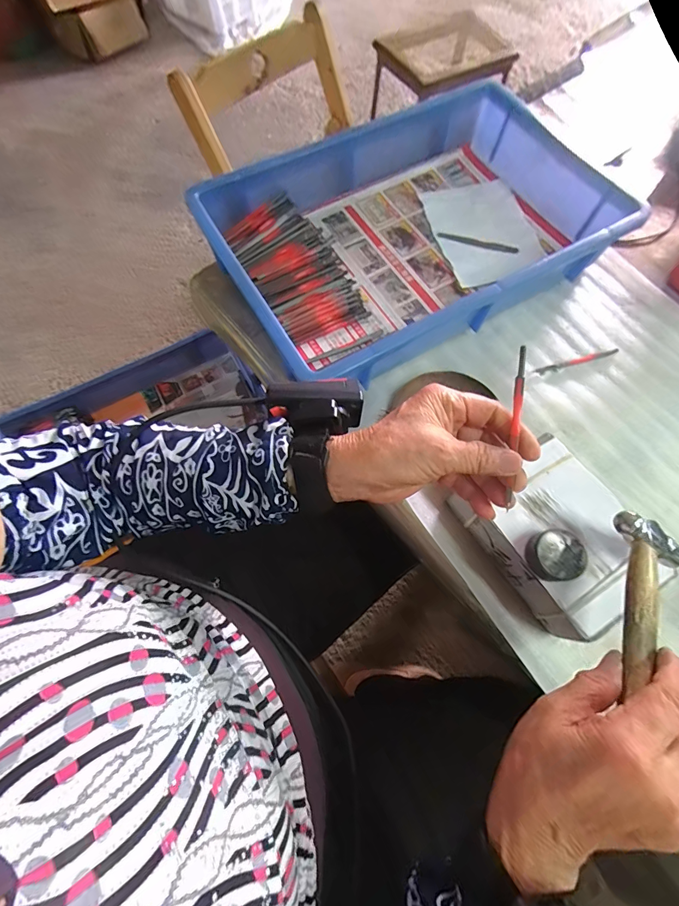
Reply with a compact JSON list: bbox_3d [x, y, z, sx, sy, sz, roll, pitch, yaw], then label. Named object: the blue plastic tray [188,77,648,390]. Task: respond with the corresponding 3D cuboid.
[{"bbox_3d":[0.085,-0.254,0.450,0.426,0.076,0.273,-29,73,-11],"label":"blue plastic tray"}]

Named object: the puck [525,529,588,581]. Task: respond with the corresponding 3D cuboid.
[{"bbox_3d":[0.166,0.080,0.300,0.034,0.026,0.036,0,69,-1],"label":"puck"}]

